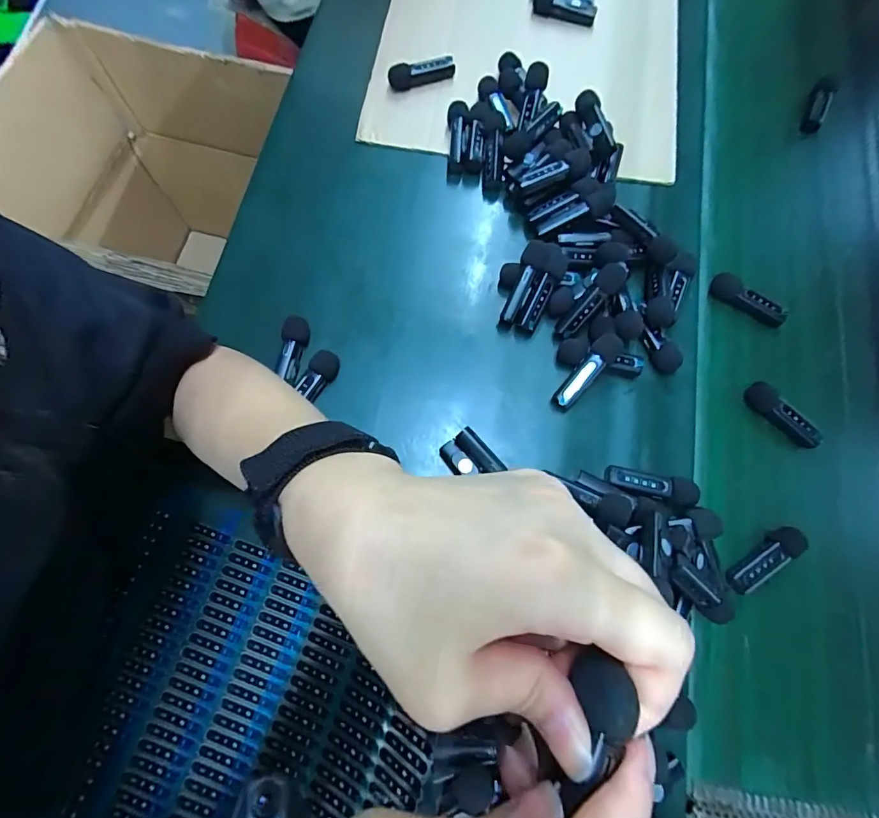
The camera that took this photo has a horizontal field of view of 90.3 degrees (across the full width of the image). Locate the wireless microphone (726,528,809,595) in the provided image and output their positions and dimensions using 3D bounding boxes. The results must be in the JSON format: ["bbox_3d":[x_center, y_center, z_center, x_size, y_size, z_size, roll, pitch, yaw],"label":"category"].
[{"bbox_3d":[0.231,0.108,0.311,0.063,0.014,0.020,-32,77,-10],"label":"wireless microphone"}]

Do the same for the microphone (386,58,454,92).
[{"bbox_3d":[-0.016,-0.315,0.413,0.064,0.020,0.015,-16,74,-6],"label":"microphone"}]

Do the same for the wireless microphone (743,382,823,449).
[{"bbox_3d":[0.271,0.006,0.345,0.063,0.016,0.019,41,76,10],"label":"wireless microphone"}]

